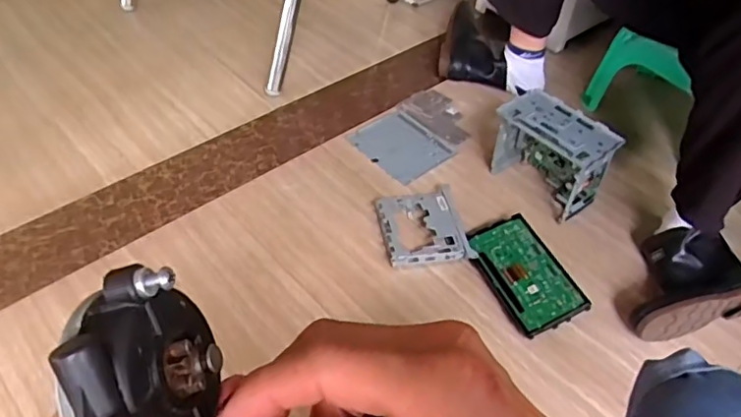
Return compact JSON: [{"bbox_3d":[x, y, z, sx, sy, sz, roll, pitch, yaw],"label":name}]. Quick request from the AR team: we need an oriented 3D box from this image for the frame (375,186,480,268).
[{"bbox_3d":[0.093,0.030,1.012,0.145,0.025,0.155,-6,48,-8],"label":"frame"}]

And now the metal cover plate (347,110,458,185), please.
[{"bbox_3d":[0.062,-0.131,1.169,0.146,0.009,0.178,-33,57,-28],"label":"metal cover plate"}]

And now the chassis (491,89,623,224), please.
[{"bbox_3d":[0.326,-0.098,1.047,0.091,0.160,0.193,-28,55,-25],"label":"chassis"}]

